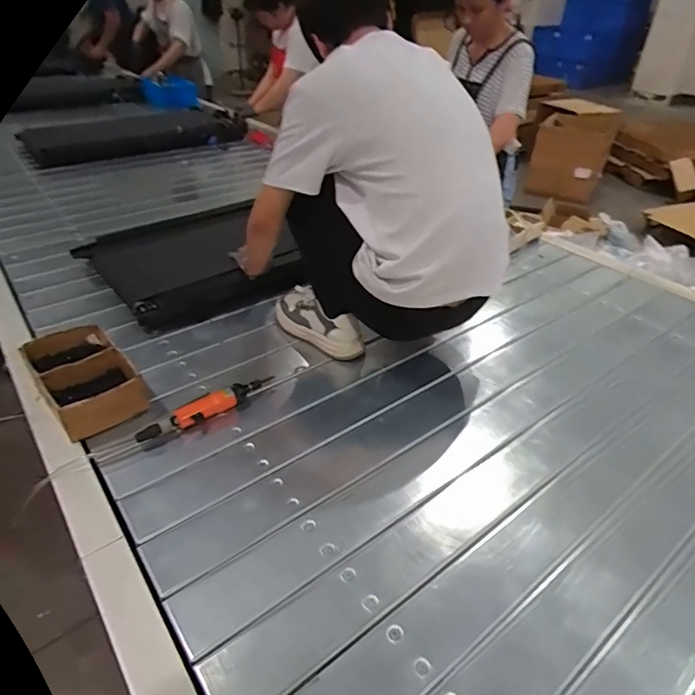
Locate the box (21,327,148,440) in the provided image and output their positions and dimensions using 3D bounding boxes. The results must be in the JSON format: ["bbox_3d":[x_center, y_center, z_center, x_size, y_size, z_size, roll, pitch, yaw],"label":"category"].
[{"bbox_3d":[-0.523,0.051,0.992,0.147,0.077,0.275,-24,44,-34],"label":"box"}]

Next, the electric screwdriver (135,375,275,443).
[{"bbox_3d":[-0.262,0.112,0.966,0.289,0.041,0.037,-25,44,-34],"label":"electric screwdriver"}]

